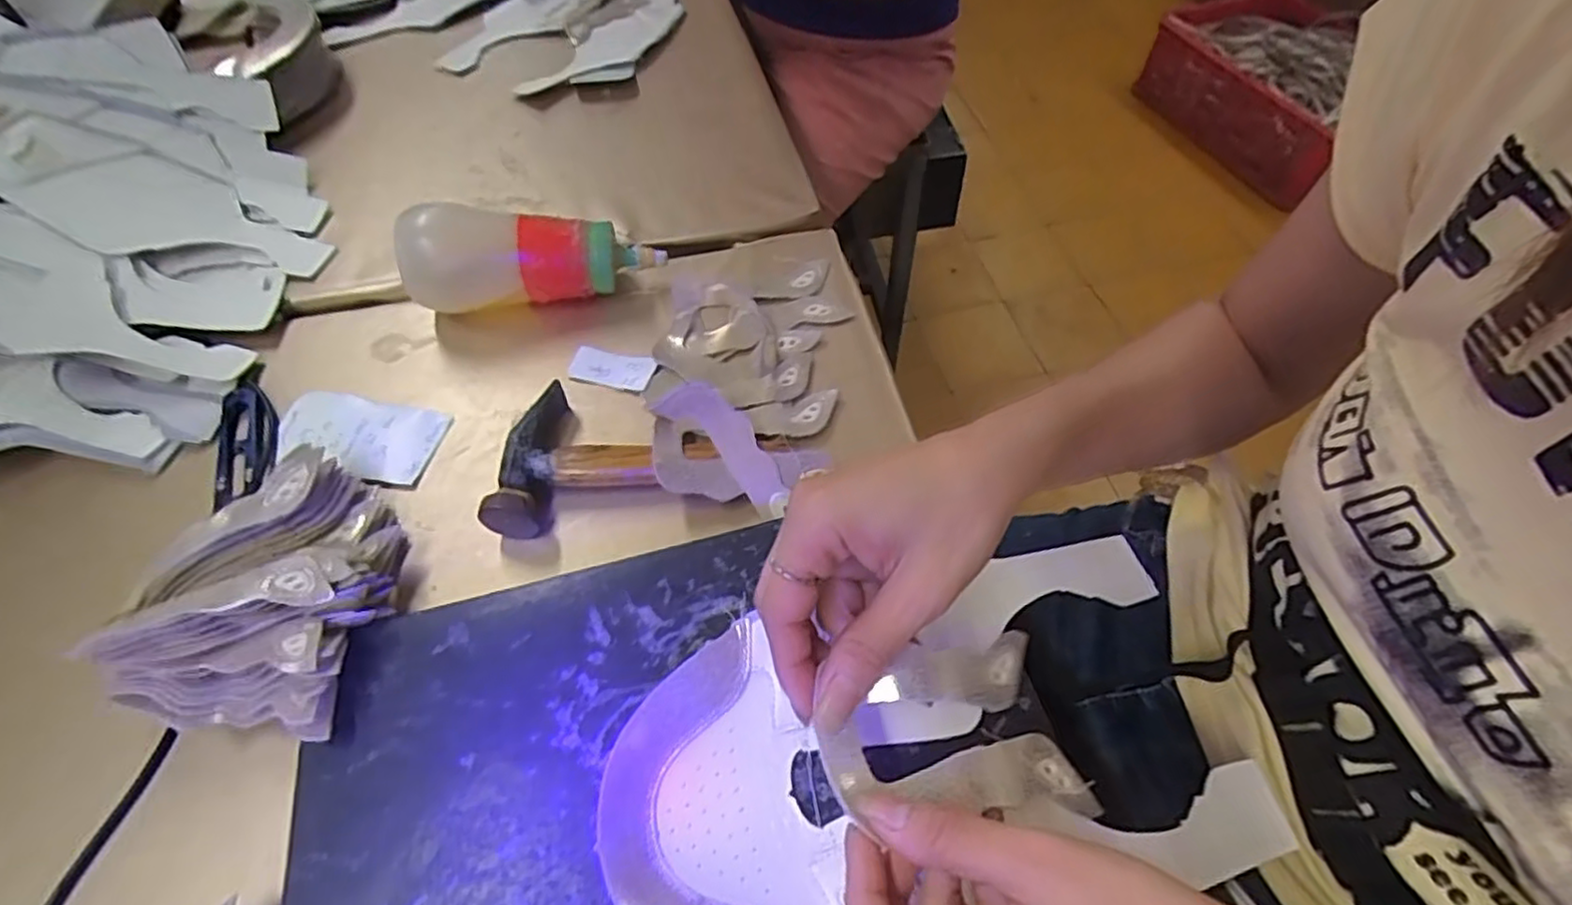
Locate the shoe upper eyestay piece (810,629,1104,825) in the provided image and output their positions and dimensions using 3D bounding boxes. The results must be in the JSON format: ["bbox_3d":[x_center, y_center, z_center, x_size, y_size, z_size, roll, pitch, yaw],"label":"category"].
[{"bbox_3d":[0.062,0.109,0.265,0.098,0.037,0.067,-12,57,-7],"label":"shoe upper eyestay piece"}]

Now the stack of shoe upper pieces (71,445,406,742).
[{"bbox_3d":[-0.238,0.061,0.329,0.118,0.047,0.131,7,57,5],"label":"stack of shoe upper pieces"}]

